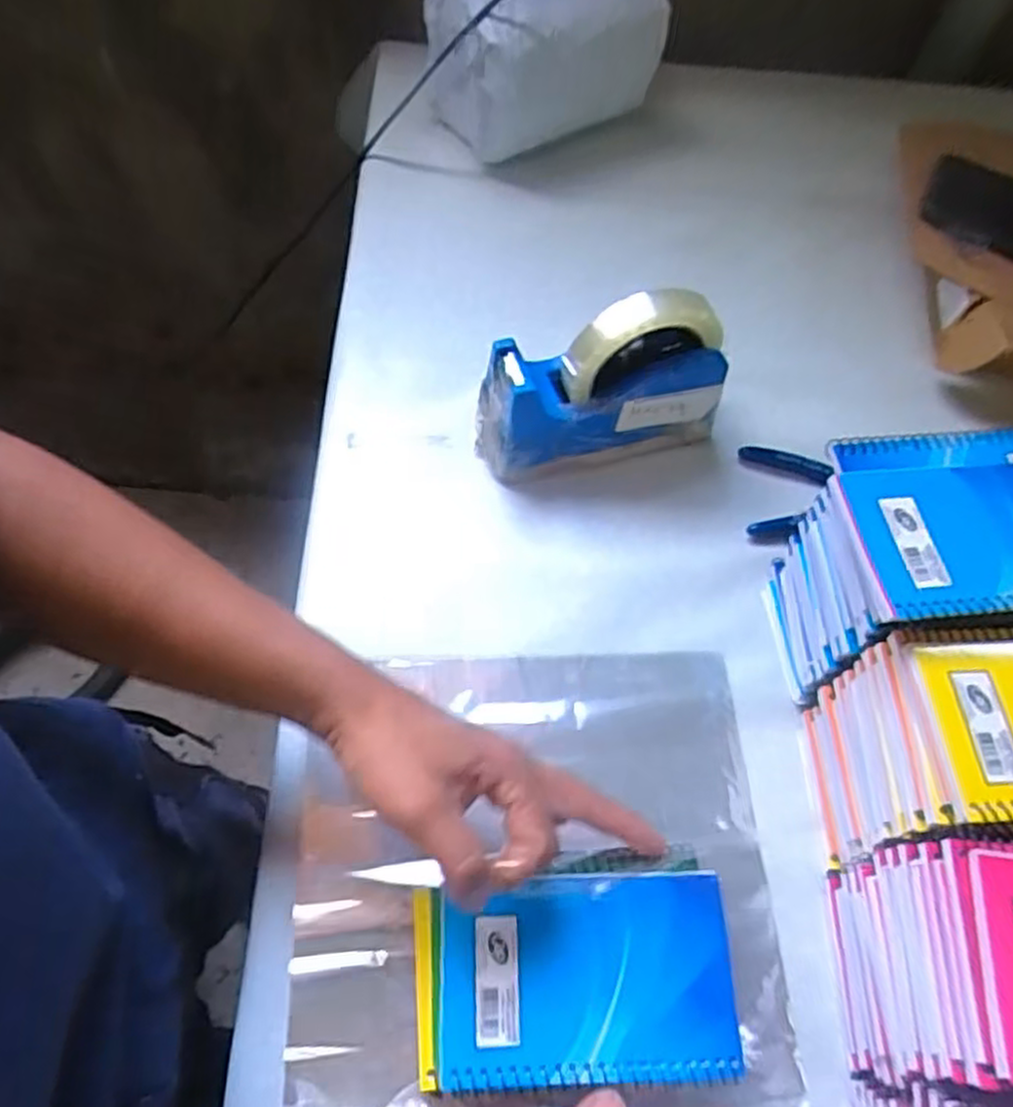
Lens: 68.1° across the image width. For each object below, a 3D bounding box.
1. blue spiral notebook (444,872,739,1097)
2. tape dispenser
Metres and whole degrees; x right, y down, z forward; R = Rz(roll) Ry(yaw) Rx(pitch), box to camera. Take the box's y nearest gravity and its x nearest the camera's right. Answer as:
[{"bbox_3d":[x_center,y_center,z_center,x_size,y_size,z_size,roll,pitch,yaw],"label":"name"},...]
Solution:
[{"bbox_3d":[0.036,0.190,0.336,0.130,0.007,0.082,-2,64,-2],"label":"blue spiral notebook"},{"bbox_3d":[0.061,-0.111,0.490,0.158,0.115,0.057,-12,64,-7],"label":"tape dispenser"}]

